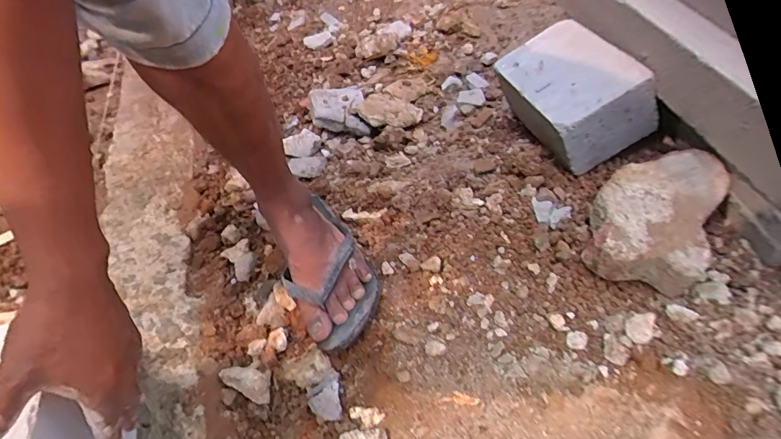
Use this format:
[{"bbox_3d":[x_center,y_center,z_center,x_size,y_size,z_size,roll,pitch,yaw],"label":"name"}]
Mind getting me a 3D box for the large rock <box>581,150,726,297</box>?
[{"bbox_3d":[0.297,0.005,0.512,0.124,0.111,0.174,28,52,23],"label":"large rock"}]

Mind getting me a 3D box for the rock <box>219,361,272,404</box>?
[{"bbox_3d":[-0.175,0.197,0.555,0.069,0.028,0.036,21,50,18],"label":"rock"}]

